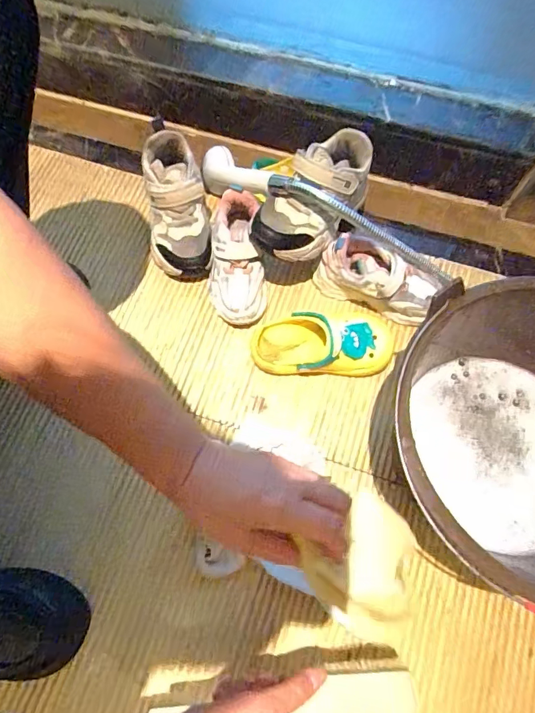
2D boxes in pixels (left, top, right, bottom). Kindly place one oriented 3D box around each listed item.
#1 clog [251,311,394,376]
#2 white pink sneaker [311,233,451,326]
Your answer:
[{"bbox_3d":[0.068,-0.020,0.535,0.173,0.062,0.079,2,72,1],"label":"clog"},{"bbox_3d":[0.135,-0.100,0.549,0.146,0.077,0.065,16,73,6],"label":"white pink sneaker"}]

